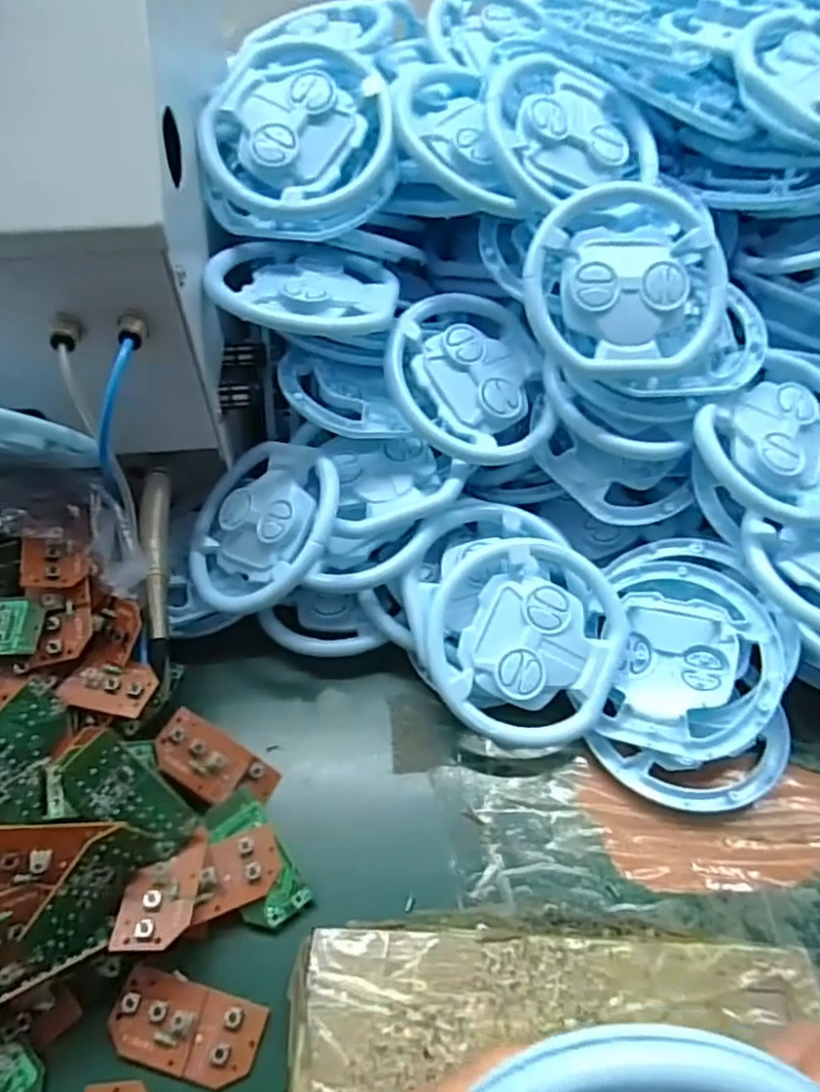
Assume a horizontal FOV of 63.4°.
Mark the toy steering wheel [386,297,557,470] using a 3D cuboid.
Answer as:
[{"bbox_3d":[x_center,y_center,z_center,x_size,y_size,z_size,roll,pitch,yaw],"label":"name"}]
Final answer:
[{"bbox_3d":[0.033,-0.094,0.373,0.095,0.015,0.096,2,75,-16],"label":"toy steering wheel"}]

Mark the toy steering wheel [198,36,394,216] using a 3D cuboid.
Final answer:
[{"bbox_3d":[-0.061,-0.225,0.355,0.097,0.010,0.099,0,83,-2],"label":"toy steering wheel"}]

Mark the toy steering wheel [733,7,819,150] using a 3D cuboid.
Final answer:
[{"bbox_3d":[0.235,-0.269,0.379,0.099,0.014,0.091,2,73,-6],"label":"toy steering wheel"}]

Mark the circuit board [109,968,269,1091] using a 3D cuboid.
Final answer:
[{"bbox_3d":[-0.090,0.194,0.267,0.059,0.007,0.029,12,52,9],"label":"circuit board"}]

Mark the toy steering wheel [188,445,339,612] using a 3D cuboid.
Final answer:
[{"bbox_3d":[-0.080,-0.011,0.364,0.095,0.014,0.095,22,82,39],"label":"toy steering wheel"}]

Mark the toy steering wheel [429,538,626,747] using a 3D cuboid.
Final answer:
[{"bbox_3d":[0.059,0.050,0.348,0.099,0.021,0.099,1,76,-3],"label":"toy steering wheel"}]

